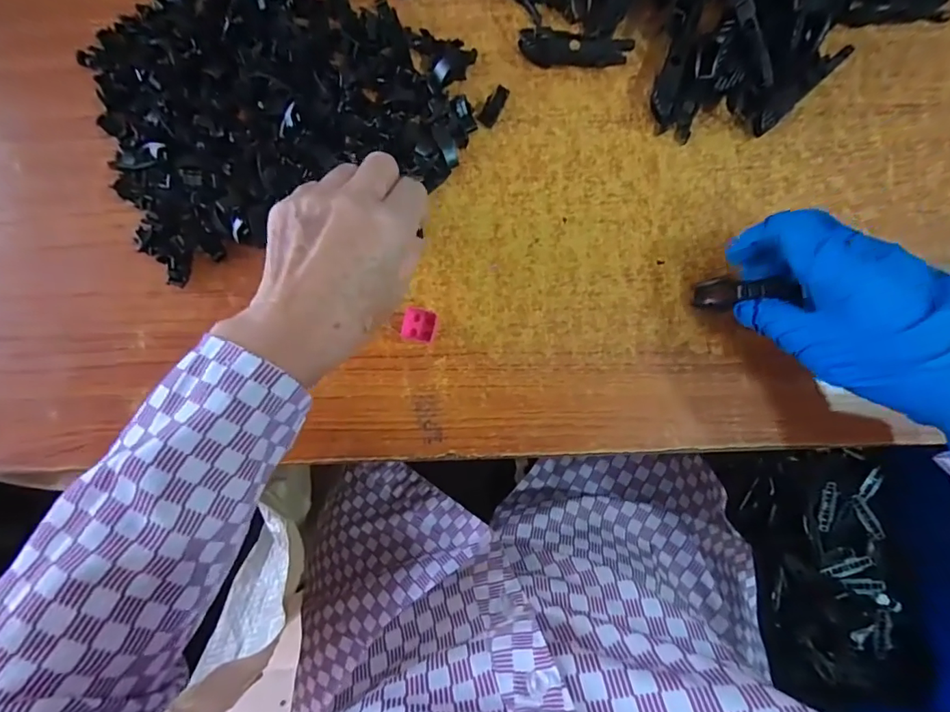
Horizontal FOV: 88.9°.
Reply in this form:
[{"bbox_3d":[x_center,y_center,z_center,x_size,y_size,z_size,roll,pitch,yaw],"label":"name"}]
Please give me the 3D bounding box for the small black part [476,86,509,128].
[{"bbox_3d":[0.013,-0.170,0.330,0.012,0.007,0.028,34,90,-1],"label":"small black part"}]

